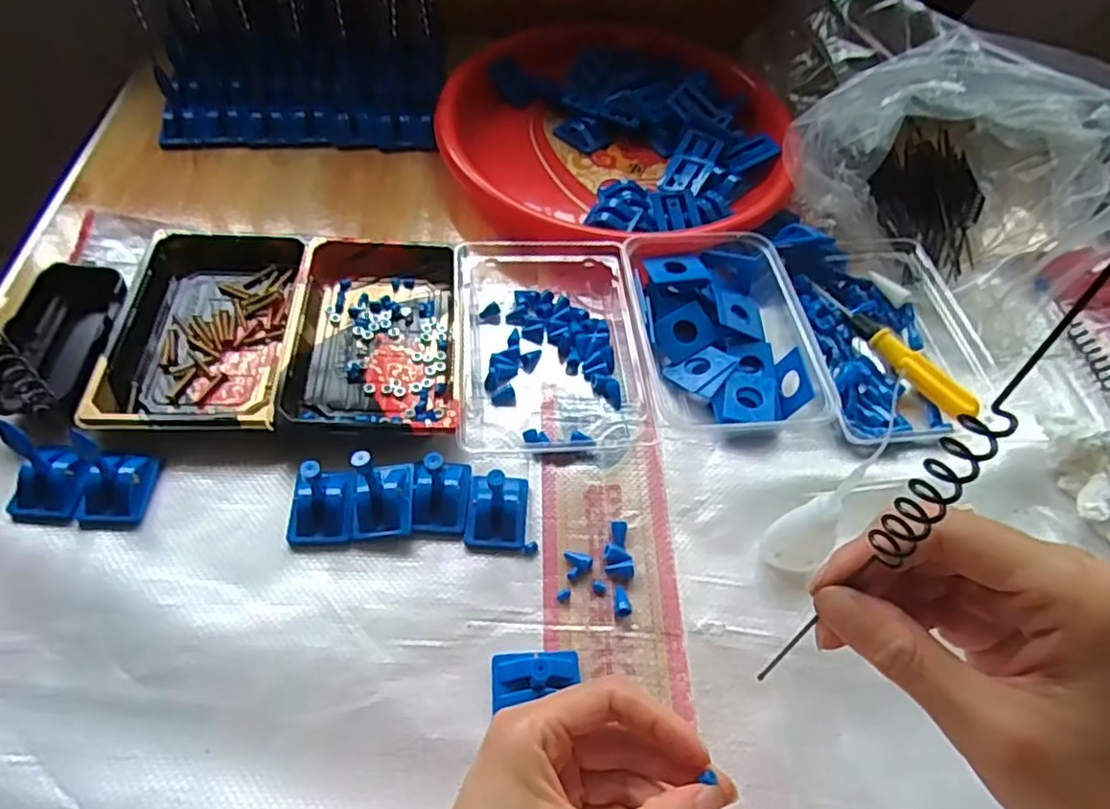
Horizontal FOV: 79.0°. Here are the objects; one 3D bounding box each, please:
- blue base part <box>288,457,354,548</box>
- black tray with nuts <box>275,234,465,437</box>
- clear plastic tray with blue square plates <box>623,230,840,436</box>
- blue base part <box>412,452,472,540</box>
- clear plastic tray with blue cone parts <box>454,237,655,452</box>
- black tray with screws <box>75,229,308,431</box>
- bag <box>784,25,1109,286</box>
[{"bbox_3d":[-0.130,0.053,0.372,0.034,0.028,0.040,-2,56,-6],"label":"blue base part"},{"bbox_3d":[-0.117,-0.054,0.450,0.105,0.022,0.158,0,56,-5],"label":"black tray with nuts"},{"bbox_3d":[0.113,-0.052,0.459,0.113,0.034,0.150,-4,56,-8],"label":"clear plastic tray with blue square plates"},{"bbox_3d":[-0.064,0.045,0.377,0.032,0.043,0.043,1,56,-5],"label":"blue base part"},{"bbox_3d":[-0.004,-0.049,0.452,0.122,0.031,0.167,-2,56,-7],"label":"clear plastic tray with blue cone parts"},{"bbox_3d":[-0.225,-0.051,0.443,0.110,0.024,0.165,0,56,-5],"label":"black tray with screws"},{"bbox_3d":[0.312,-0.181,0.503,0.178,0.109,0.201,-25,61,-20],"label":"bag"}]

